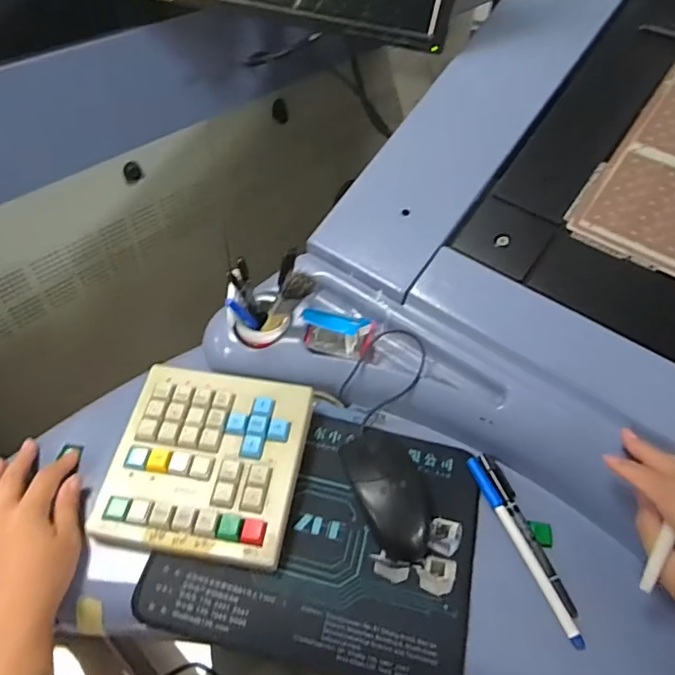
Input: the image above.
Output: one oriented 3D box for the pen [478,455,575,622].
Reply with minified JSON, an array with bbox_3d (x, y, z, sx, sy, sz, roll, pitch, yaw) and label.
[{"bbox_3d":[0.161,0.163,0.440,0.016,0.008,0.141,-11,53,-13],"label":"pen"}]

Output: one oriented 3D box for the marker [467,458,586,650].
[{"bbox_3d":[0.154,0.173,0.432,0.010,0.010,0.160,-16,54,-16],"label":"marker"}]

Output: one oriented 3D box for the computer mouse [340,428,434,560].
[{"bbox_3d":[0.044,0.132,0.448,0.057,0.029,0.113,-17,54,-17],"label":"computer mouse"}]

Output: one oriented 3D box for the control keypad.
[{"bbox_3d":[-0.112,0.105,0.450,0.157,0.032,0.160,9,51,3],"label":"control keypad"}]

